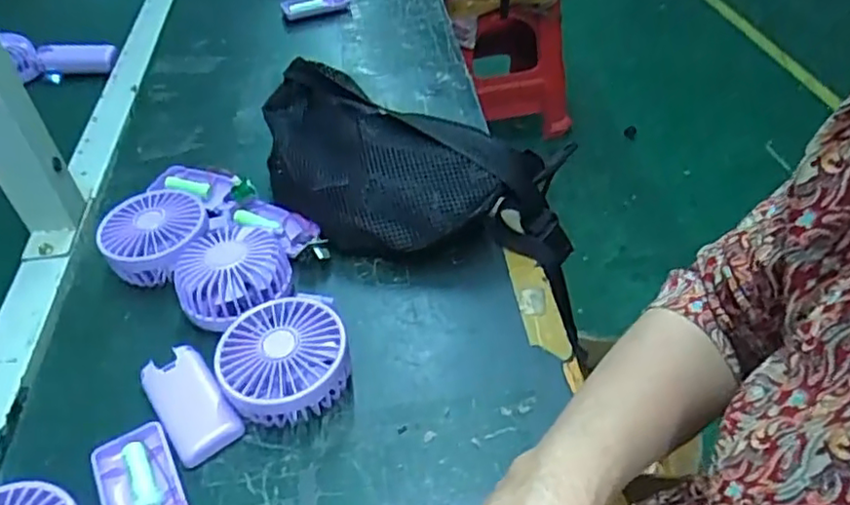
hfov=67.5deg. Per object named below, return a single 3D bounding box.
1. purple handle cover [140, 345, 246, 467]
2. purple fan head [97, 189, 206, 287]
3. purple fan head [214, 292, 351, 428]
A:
[{"bbox_3d":[-0.162,0.102,0.437,0.043,0.017,0.088,-30,49,-23],"label":"purple handle cover"},{"bbox_3d":[-0.225,-0.014,0.535,0.082,0.038,0.078,-3,44,3],"label":"purple fan head"},{"bbox_3d":[-0.094,0.074,0.436,0.082,0.043,0.086,-3,44,3],"label":"purple fan head"}]

